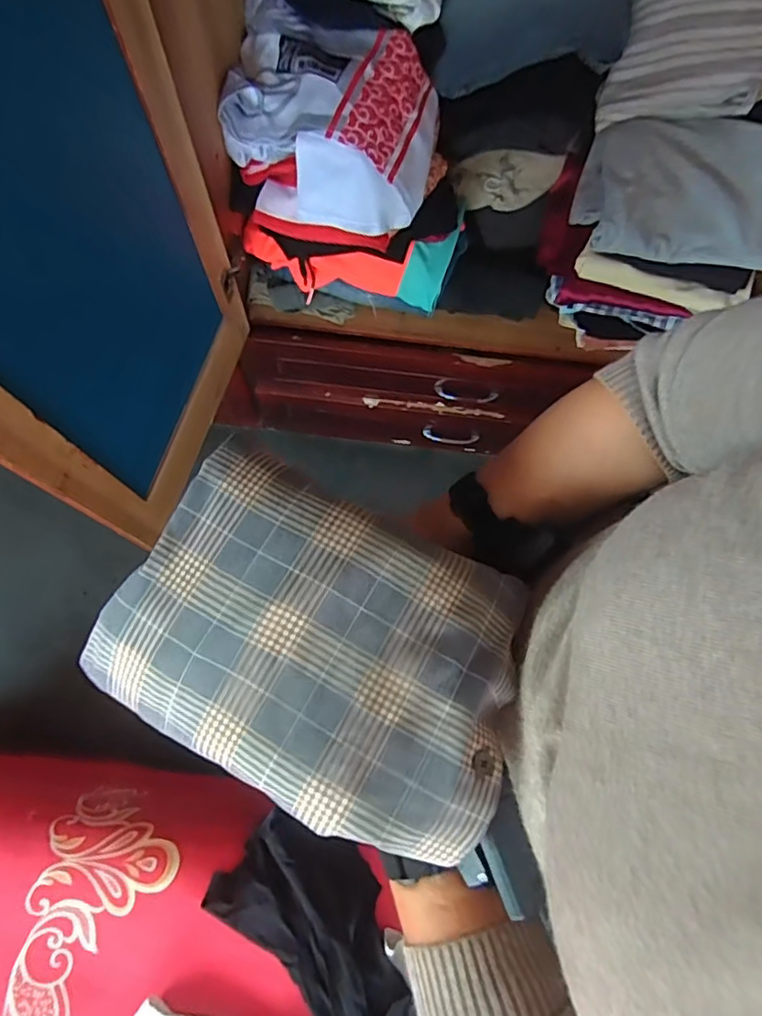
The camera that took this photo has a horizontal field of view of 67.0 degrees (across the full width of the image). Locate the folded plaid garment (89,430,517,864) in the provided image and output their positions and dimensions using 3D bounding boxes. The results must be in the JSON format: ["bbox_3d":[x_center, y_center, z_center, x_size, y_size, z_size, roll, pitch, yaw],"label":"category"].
[{"bbox_3d":[-0.033,0.073,0.317,0.220,0.030,0.158,25,76,7],"label":"folded plaid garment"}]

